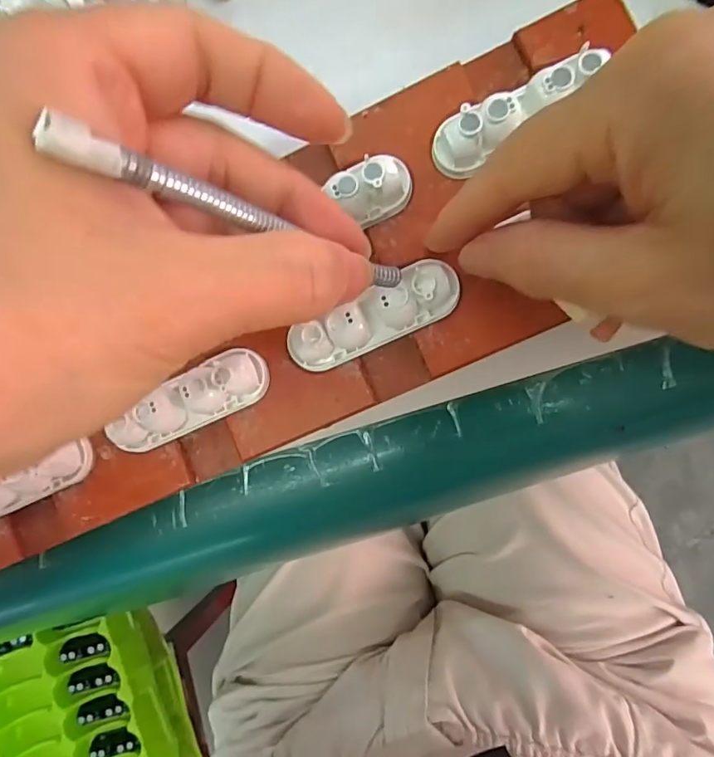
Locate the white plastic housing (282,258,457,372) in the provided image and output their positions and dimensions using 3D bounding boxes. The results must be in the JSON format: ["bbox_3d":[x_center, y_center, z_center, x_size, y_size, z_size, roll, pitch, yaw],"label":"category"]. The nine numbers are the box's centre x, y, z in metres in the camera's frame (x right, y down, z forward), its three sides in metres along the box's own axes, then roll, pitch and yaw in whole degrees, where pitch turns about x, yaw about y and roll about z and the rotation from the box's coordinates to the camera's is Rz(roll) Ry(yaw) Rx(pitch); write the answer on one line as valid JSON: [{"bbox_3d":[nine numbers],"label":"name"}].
[{"bbox_3d":[0.006,-0.020,0.172,0.061,0.018,0.017,-26,85,9],"label":"white plastic housing"}]

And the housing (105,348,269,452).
[{"bbox_3d":[-0.061,0.010,0.180,0.060,0.016,0.017,-30,84,6],"label":"housing"}]

